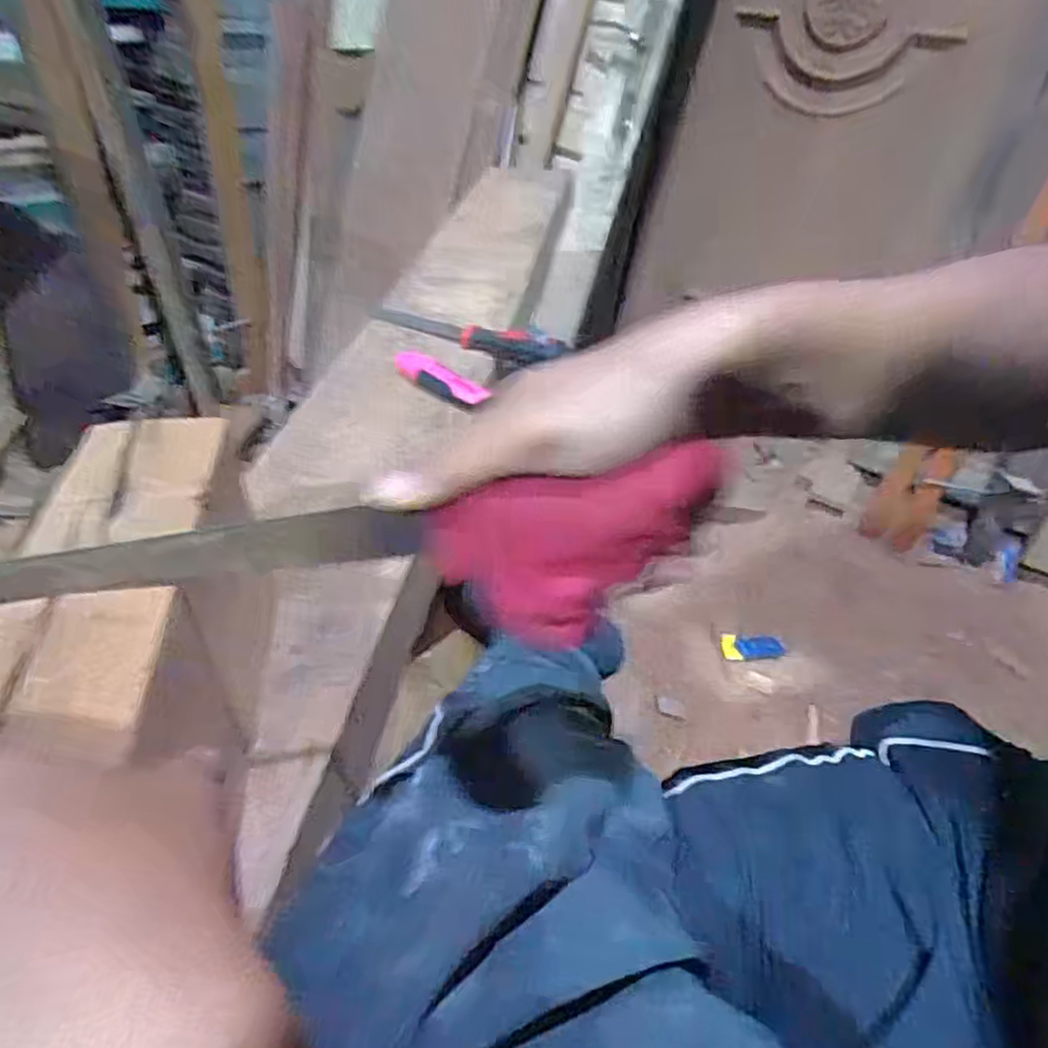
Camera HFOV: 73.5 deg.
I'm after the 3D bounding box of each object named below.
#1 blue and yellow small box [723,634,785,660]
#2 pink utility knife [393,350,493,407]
[{"bbox_3d":[0.456,0.247,1.398,0.129,0.012,0.050,4,73,-8],"label":"blue and yellow small box"},{"bbox_3d":[-0.069,-0.120,0.586,0.096,0.024,0.018,32,45,29],"label":"pink utility knife"}]

